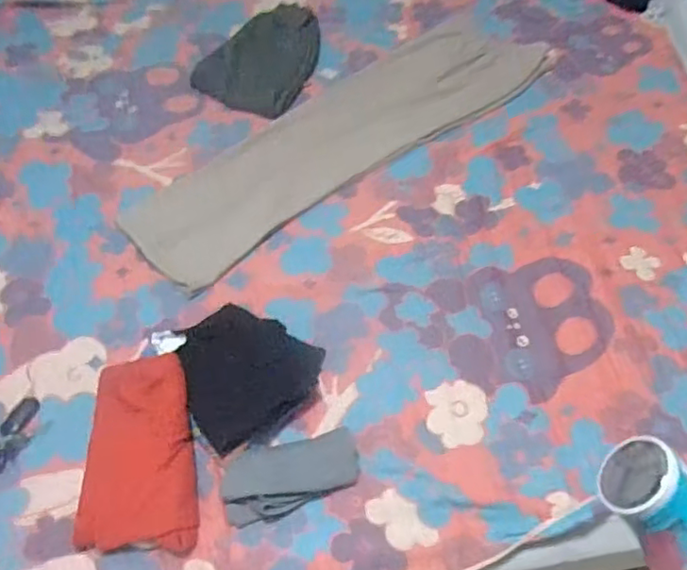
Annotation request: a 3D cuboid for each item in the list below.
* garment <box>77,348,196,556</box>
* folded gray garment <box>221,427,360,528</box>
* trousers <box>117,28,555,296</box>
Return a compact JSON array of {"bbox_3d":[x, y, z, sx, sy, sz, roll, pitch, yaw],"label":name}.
[{"bbox_3d":[-0.275,0.226,0.820,0.145,0.028,0.250,-4,68,-1],"label":"garment"},{"bbox_3d":[-0.072,0.262,0.828,0.187,0.029,0.094,-14,59,-7],"label":"folded gray garment"},{"bbox_3d":[0.011,-0.305,1.183,0.909,0.026,0.239,-36,64,-18],"label":"trousers"}]

